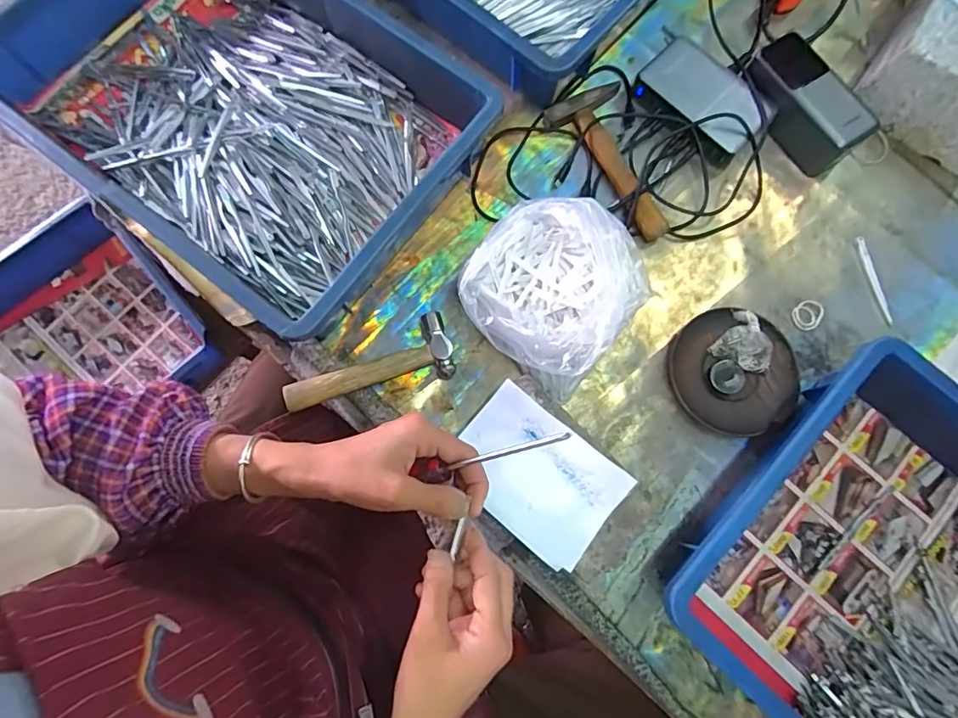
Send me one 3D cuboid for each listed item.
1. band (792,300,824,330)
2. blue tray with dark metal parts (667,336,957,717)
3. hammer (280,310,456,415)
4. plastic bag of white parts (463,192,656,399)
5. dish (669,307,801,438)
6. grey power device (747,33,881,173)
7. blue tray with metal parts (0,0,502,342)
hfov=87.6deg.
[{"bbox_3d":[0.320,-0.043,0.486,0.032,0.004,0.026,-24,80,-6],"label":"band"},{"bbox_3d":[0.387,0.229,0.389,0.428,0.074,0.290,43,81,7],"label":"blue tray with dark metal parts"},{"bbox_3d":[-0.100,0.009,0.458,0.153,0.021,0.061,-20,80,-5],"label":"hammer"},{"bbox_3d":[0.062,-0.059,0.435,0.136,0.095,0.133,38,80,6],"label":"plastic bag of white parts"},{"bbox_3d":[0.239,0.014,0.467,0.113,0.016,0.113,0,79,-1],"label":"dish"},{"bbox_3d":[0.329,-0.258,0.505,0.066,0.058,0.133,-36,81,-8],"label":"grey power device"},{"bbox_3d":[-0.227,-0.238,0.473,0.418,0.071,0.288,37,80,6],"label":"blue tray with metal parts"}]

